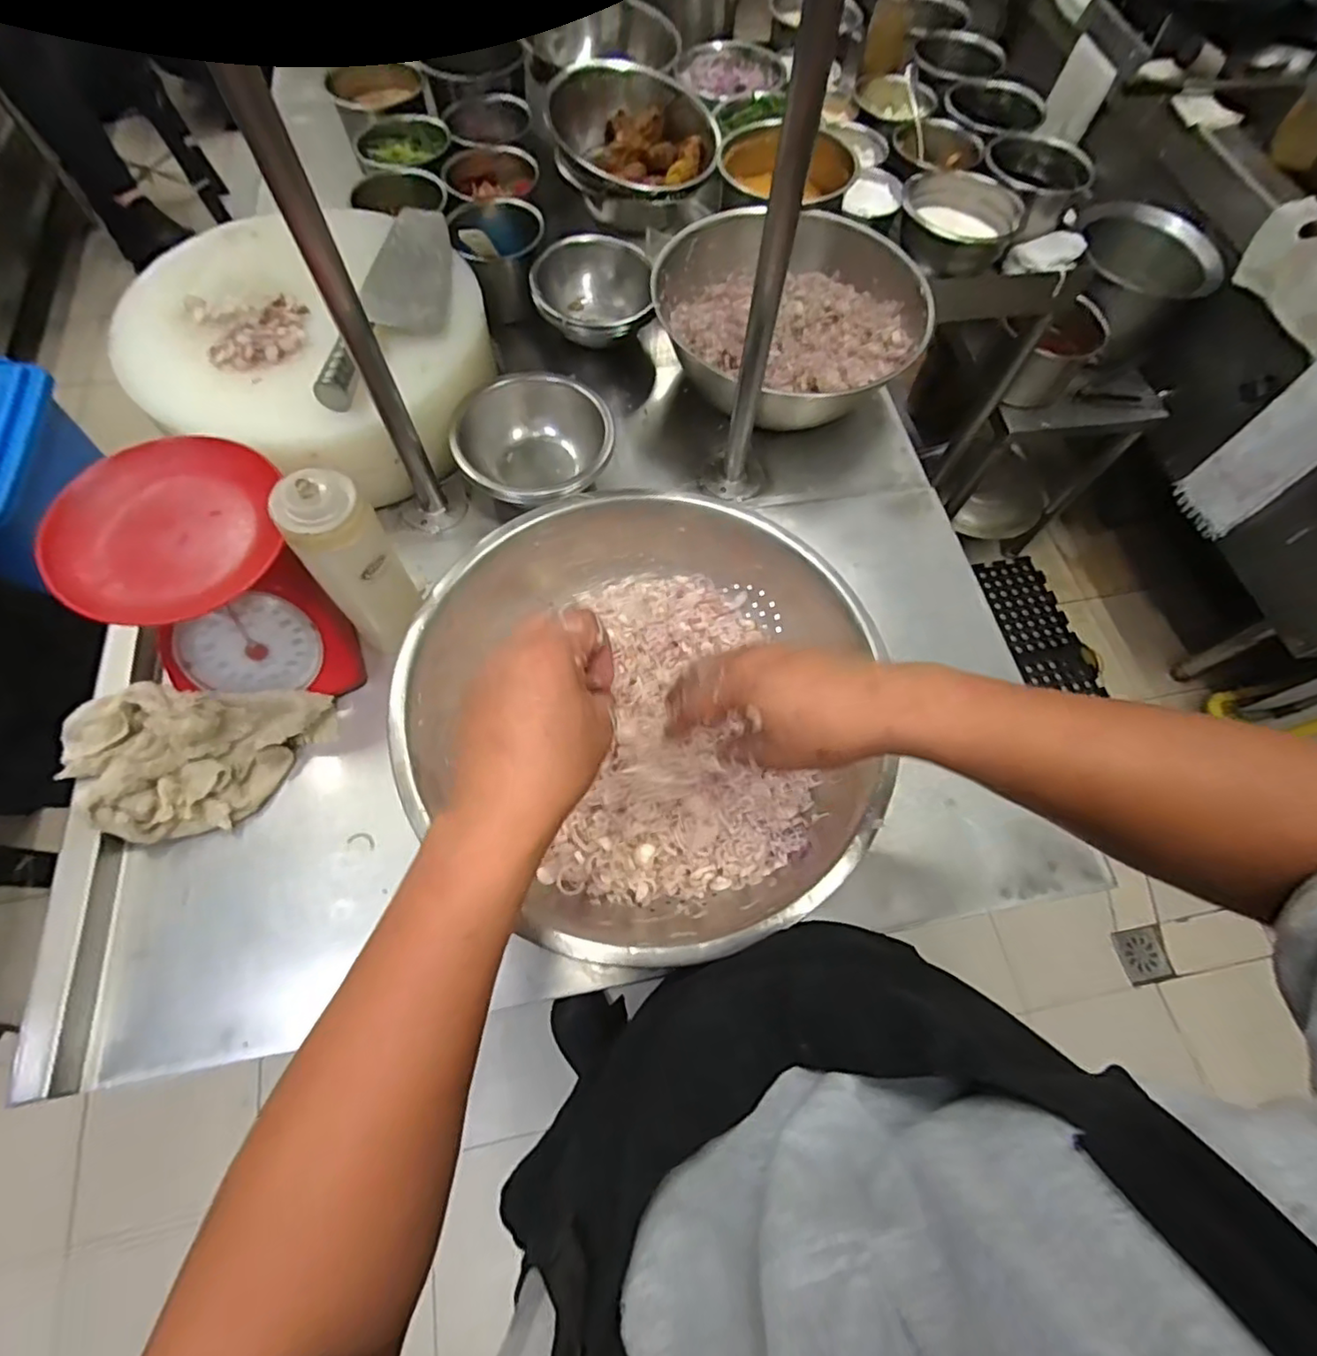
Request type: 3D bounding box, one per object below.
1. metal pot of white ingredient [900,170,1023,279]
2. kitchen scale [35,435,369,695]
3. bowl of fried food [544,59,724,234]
[{"bbox_3d":[0.435,-0.672,0.906,0.168,0.069,0.134,29,68,10],"label":"metal pot of white ingredient"},{"bbox_3d":[-0.352,-0.077,0.493,0.150,0.144,0.165,-24,70,-13],"label":"kitchen scale"},{"bbox_3d":[-0.033,-0.709,0.825,0.225,0.111,0.187,-6,66,-6],"label":"bowl of fried food"}]

